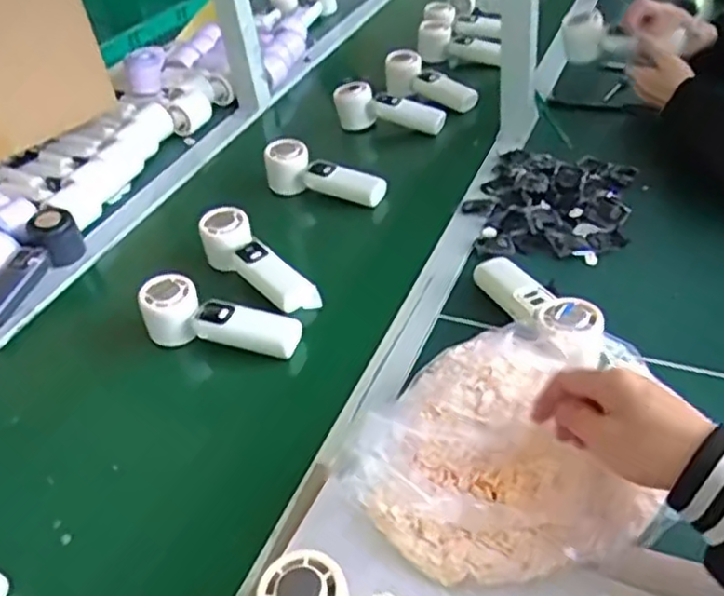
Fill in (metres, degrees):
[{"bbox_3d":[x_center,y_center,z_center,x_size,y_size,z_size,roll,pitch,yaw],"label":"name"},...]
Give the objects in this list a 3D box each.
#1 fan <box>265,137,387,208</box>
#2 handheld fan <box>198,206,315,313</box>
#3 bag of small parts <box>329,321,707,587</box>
[{"bbox_3d":[-0.049,-0.164,0.891,0.161,0.060,0.041,12,43,21],"label":"fan"},{"bbox_3d":[-0.123,-0.037,0.775,0.165,0.050,0.059,40,56,21],"label":"handheld fan"},{"bbox_3d":[0.117,0.112,0.522,0.222,0.058,0.229,28,51,35],"label":"bag of small parts"}]

